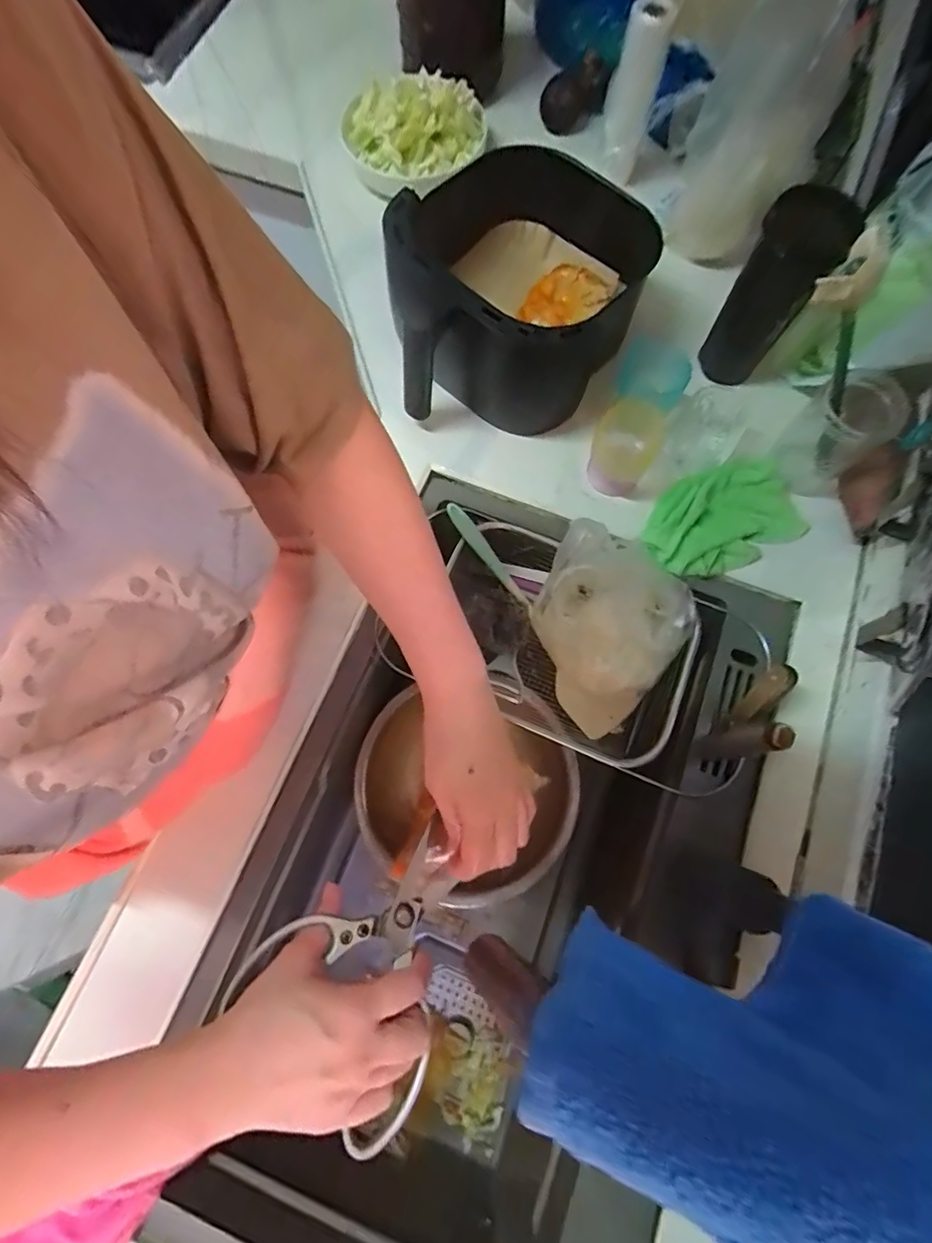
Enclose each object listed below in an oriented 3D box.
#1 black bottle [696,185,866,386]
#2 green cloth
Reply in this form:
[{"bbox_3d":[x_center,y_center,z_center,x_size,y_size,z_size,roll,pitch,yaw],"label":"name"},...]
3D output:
[{"bbox_3d":[0.325,-0.350,0.545,0.075,0.179,0.090,37,77,10],"label":"black bottle"},{"bbox_3d":[0.289,-0.115,0.573,0.173,0.035,0.108,-28,76,-7],"label":"green cloth"}]

